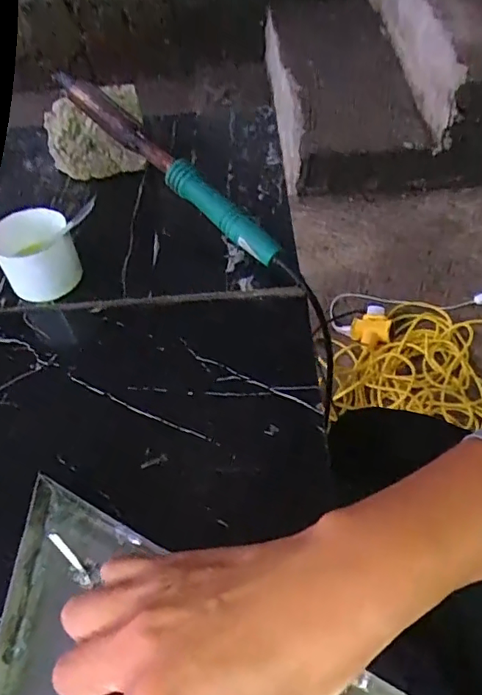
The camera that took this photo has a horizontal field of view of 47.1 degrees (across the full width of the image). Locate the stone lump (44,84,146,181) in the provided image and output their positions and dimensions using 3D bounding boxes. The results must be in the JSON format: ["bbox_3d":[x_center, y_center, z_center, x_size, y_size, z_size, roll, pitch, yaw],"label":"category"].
[{"bbox_3d":[-0.158,-0.234,0.601,0.111,0.067,0.067,-8,51,-2],"label":"stone lump"}]

